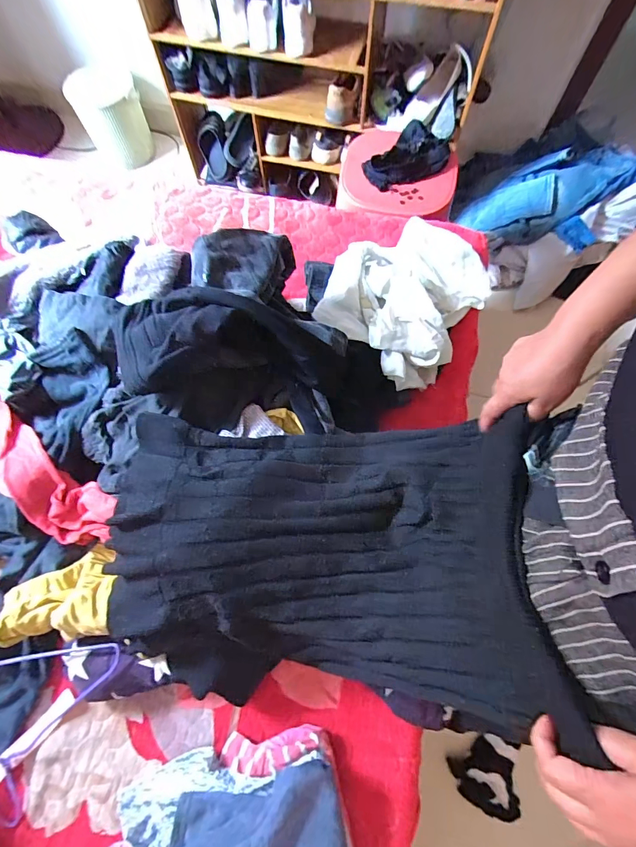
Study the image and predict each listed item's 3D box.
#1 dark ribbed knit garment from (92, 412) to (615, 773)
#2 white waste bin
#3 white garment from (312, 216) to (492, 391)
[{"bbox_3d":[-0.038,0.155,0.450,0.479,0.238,0.340,4,71,2],"label":"dark ribbed knit garment"},{"bbox_3d":[-0.764,-1.141,1.439,0.228,0.272,0.190,-24,72,-8],"label":"white waste bin"},{"bbox_3d":[0.193,-0.273,0.773,0.298,0.111,0.384,41,76,13],"label":"white garment"}]

